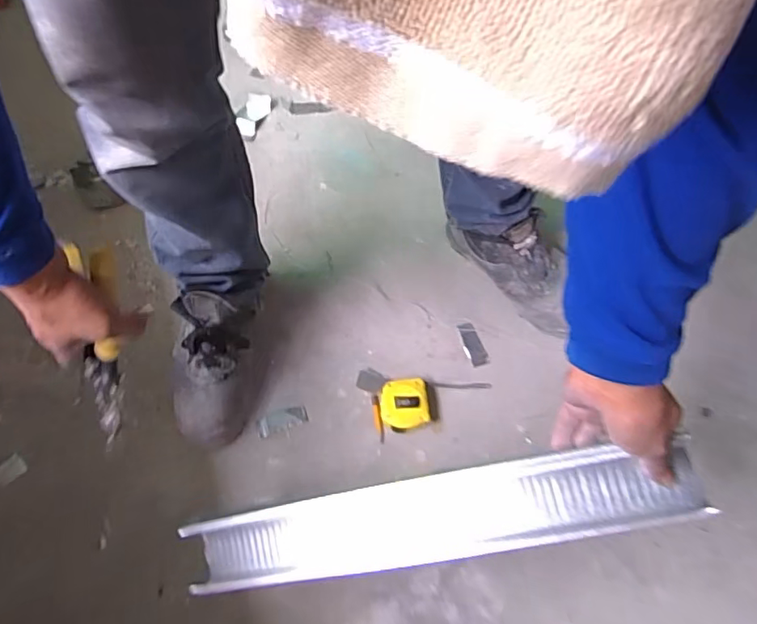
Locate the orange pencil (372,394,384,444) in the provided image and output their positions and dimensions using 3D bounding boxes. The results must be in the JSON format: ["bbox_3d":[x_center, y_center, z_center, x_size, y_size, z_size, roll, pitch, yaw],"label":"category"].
[{"bbox_3d":[-0.001,0.150,0.751,0.011,0.007,0.069,-7,61,-5],"label":"orange pencil"}]

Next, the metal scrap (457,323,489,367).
[{"bbox_3d":[0.141,0.050,0.815,0.030,0.004,0.072,-17,64,-7],"label":"metal scrap"}]

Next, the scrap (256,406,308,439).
[{"bbox_3d":[-0.136,0.153,0.748,0.070,0.004,0.028,-20,63,-11],"label":"scrap"}]

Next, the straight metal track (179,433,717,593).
[{"bbox_3d":[0.044,0.191,0.498,0.469,0.061,0.075,-16,60,15],"label":"straight metal track"}]

